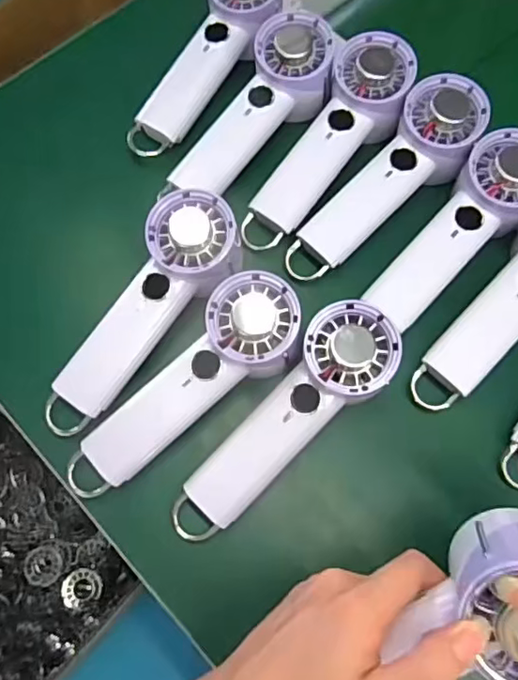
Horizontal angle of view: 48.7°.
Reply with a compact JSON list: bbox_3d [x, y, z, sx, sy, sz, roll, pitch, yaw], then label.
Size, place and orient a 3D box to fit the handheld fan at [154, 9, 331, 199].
[{"bbox_3d":[-0.003,-0.185,0.469,0.066,0.040,0.178,40,89,12],"label":"handheld fan"}]

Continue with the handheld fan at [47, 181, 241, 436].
[{"bbox_3d":[-0.081,-0.015,0.419,0.070,0.046,0.197,36,91,10],"label":"handheld fan"}]

